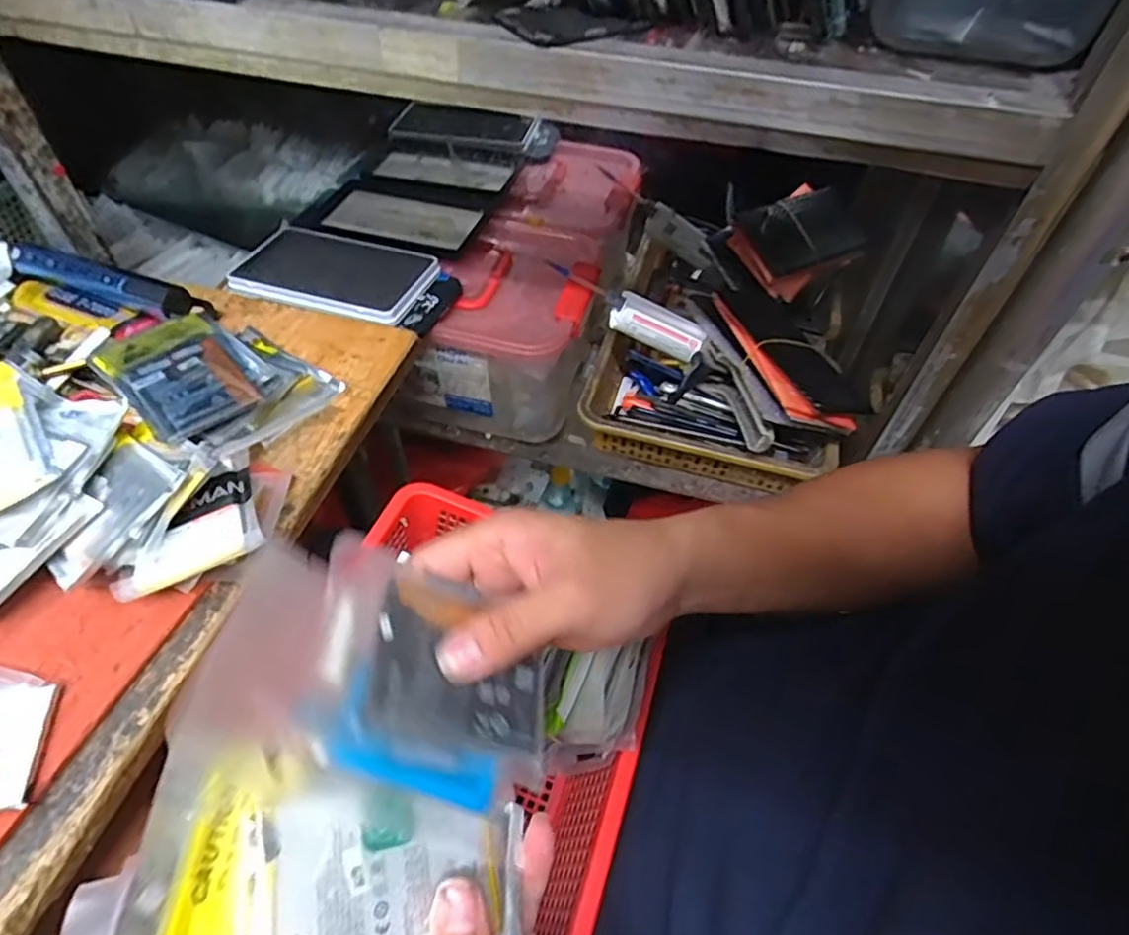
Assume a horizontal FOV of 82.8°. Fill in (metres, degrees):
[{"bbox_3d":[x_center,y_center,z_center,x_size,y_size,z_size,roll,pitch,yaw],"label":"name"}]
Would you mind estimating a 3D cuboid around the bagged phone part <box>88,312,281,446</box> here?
[{"bbox_3d":[-0.276,-0.072,0.470,0.120,0.011,0.089,38,57,20],"label":"bagged phone part"}]

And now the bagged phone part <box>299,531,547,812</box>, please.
[{"bbox_3d":[-0.055,0.089,0.271,0.116,0.006,0.084,33,48,-24],"label":"bagged phone part"}]

